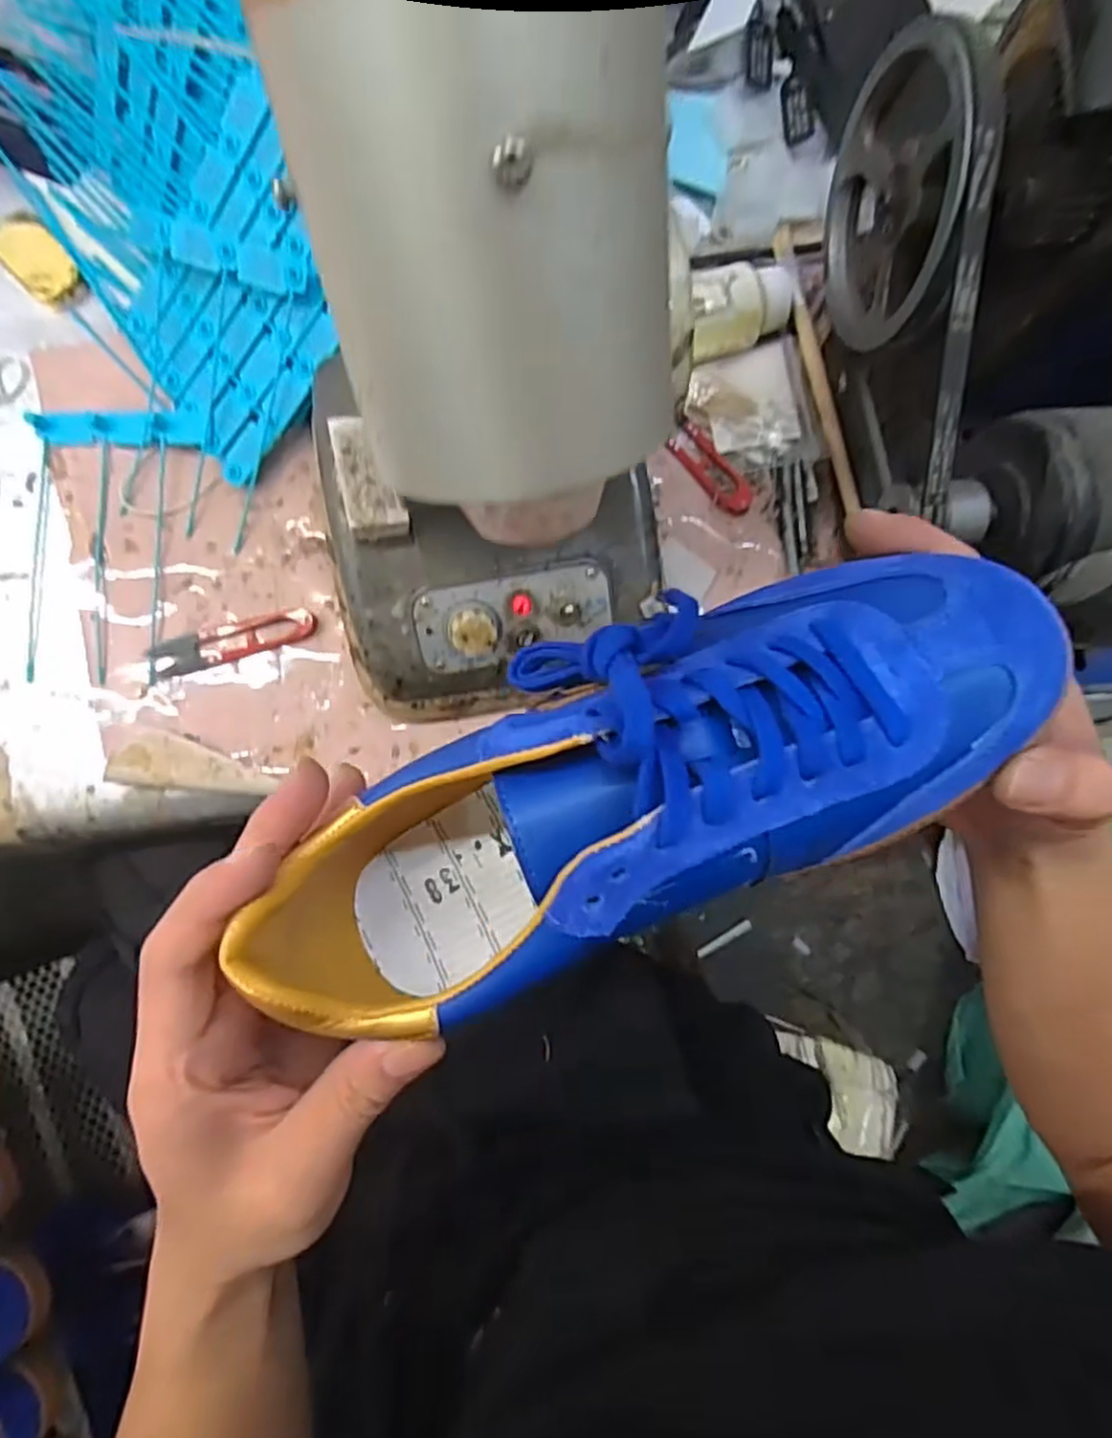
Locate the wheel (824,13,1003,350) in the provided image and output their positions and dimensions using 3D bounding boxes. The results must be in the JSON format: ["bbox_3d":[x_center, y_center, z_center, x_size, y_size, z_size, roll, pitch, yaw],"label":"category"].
[{"bbox_3d":[0.153,-0.233,0.324,0.012,0.121,0.128,-4,85,-4],"label":"wheel"}]

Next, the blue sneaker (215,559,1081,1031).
[{"bbox_3d":[0.026,0.022,0.213,0.239,0.085,0.077,-26,87,11],"label":"blue sneaker"}]

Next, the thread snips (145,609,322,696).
[{"bbox_3d":[-0.200,-0.046,0.443,0.108,0.009,0.023,-18,87,-3],"label":"thread snips"}]

